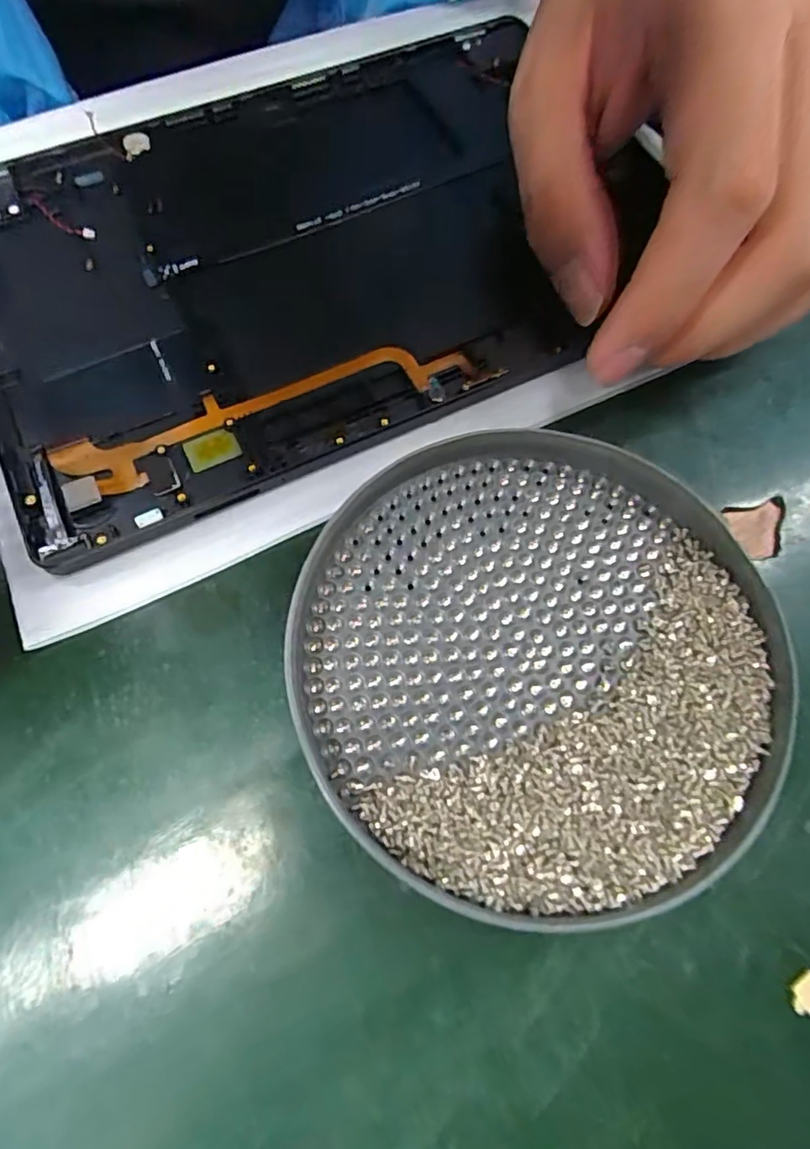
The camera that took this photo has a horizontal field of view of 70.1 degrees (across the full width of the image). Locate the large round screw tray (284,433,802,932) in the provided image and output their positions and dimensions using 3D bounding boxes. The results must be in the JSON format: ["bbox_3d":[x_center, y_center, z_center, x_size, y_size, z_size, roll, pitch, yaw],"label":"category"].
[{"bbox_3d":[0.029,0.017,0.139,0.110,0.015,0.112,1,71,-2],"label":"large round screw tray"}]

